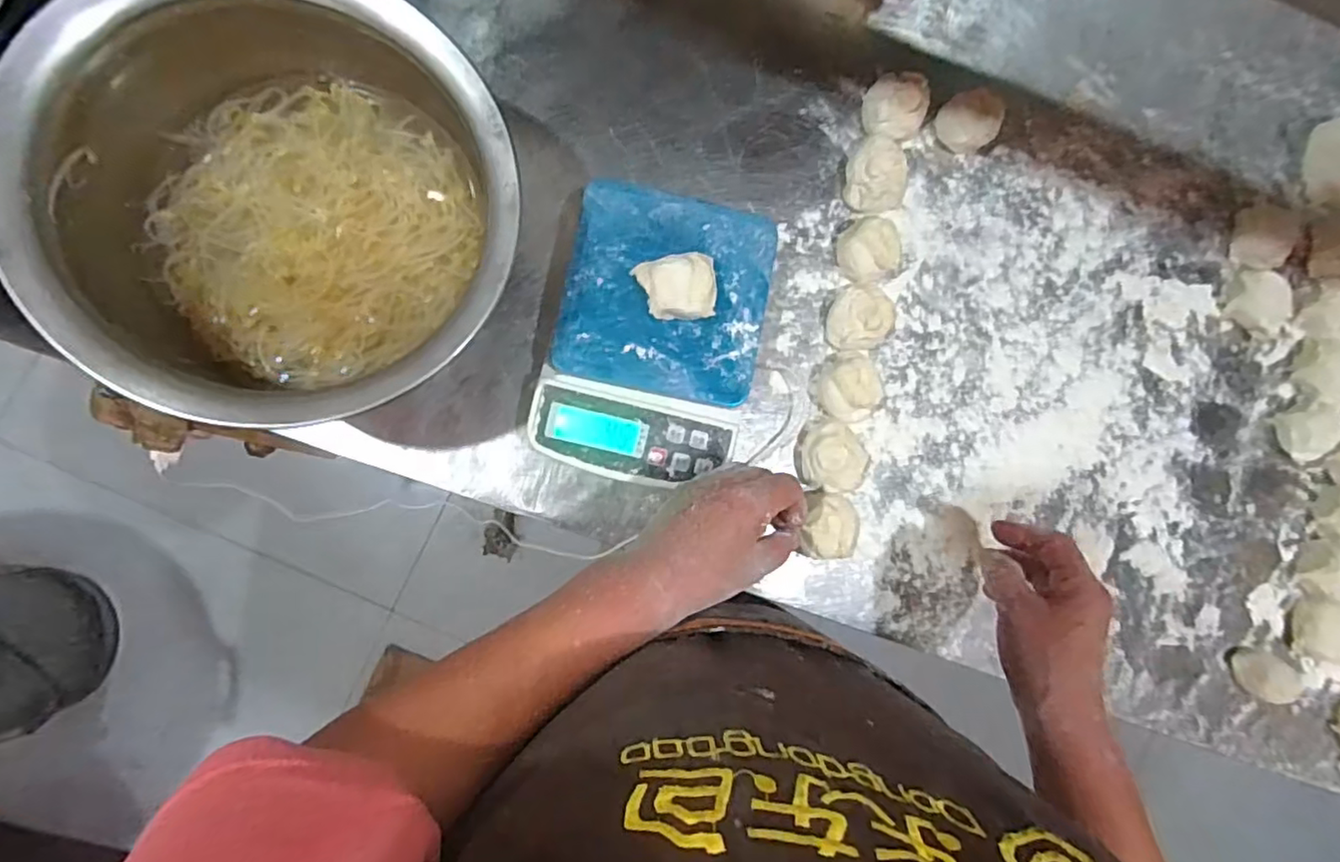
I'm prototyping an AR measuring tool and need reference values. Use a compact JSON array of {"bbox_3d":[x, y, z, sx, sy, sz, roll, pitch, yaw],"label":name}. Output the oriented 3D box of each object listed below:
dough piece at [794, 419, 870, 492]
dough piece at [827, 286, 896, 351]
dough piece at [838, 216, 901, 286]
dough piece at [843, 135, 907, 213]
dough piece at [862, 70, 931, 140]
[{"bbox_3d":[0.130,0.023,0.516,0.047,0.034,0.055,-38,91,-8],"label":"dough piece"},{"bbox_3d":[0.161,-0.095,0.535,0.054,0.033,0.051,0,86,-7],"label":"dough piece"},{"bbox_3d":[0.169,-0.154,0.536,0.053,0.039,0.050,0,86,-7],"label":"dough piece"},{"bbox_3d":[0.178,-0.218,0.543,0.051,0.035,0.055,0,86,-7],"label":"dough piece"},{"bbox_3d":[0.196,-0.280,0.550,0.048,0.034,0.055,3,85,-6],"label":"dough piece"}]

